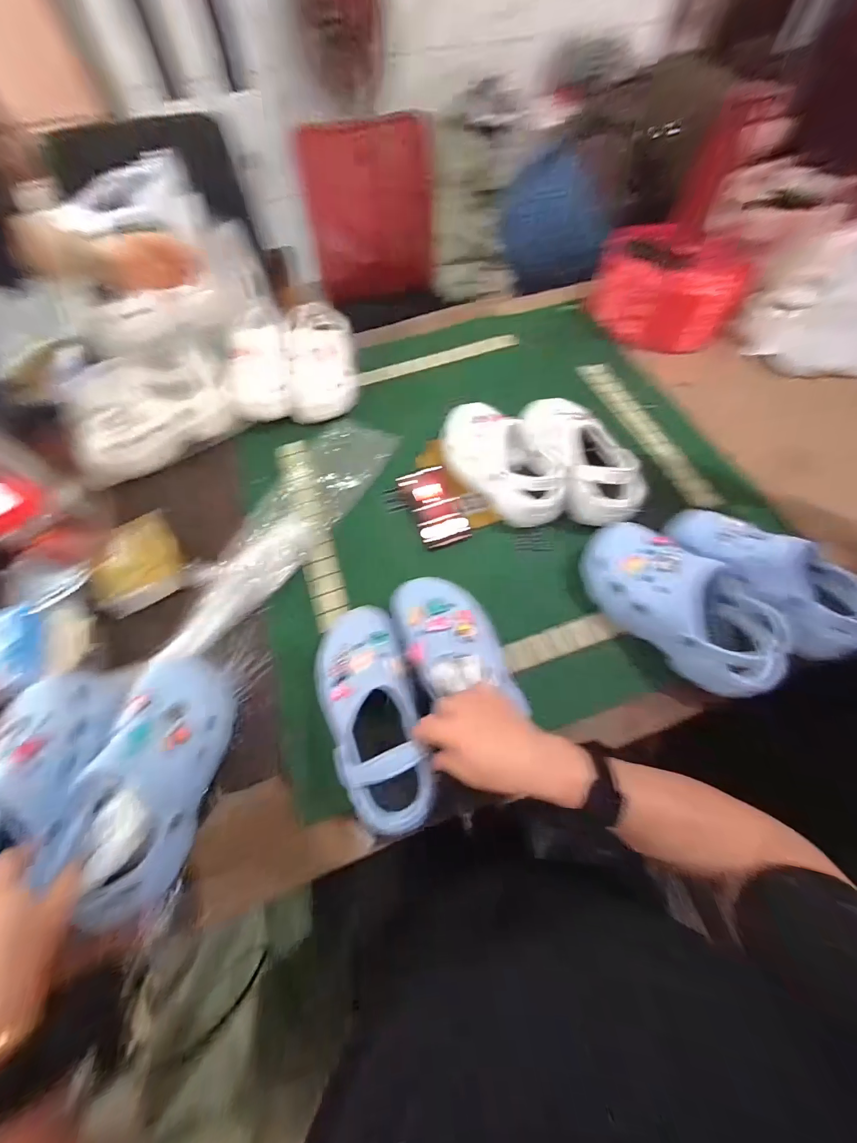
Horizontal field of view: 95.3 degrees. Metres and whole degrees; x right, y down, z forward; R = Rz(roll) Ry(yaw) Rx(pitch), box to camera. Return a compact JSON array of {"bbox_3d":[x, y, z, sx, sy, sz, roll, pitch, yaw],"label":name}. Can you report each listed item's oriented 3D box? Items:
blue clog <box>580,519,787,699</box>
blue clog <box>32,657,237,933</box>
[{"bbox_3d":[0.334,0.036,0.523,0.117,0.097,0.265,-38,68,-18],"label":"blue clog"},{"bbox_3d":[-0.318,0.233,0.449,0.118,0.102,0.258,14,63,7],"label":"blue clog"}]

